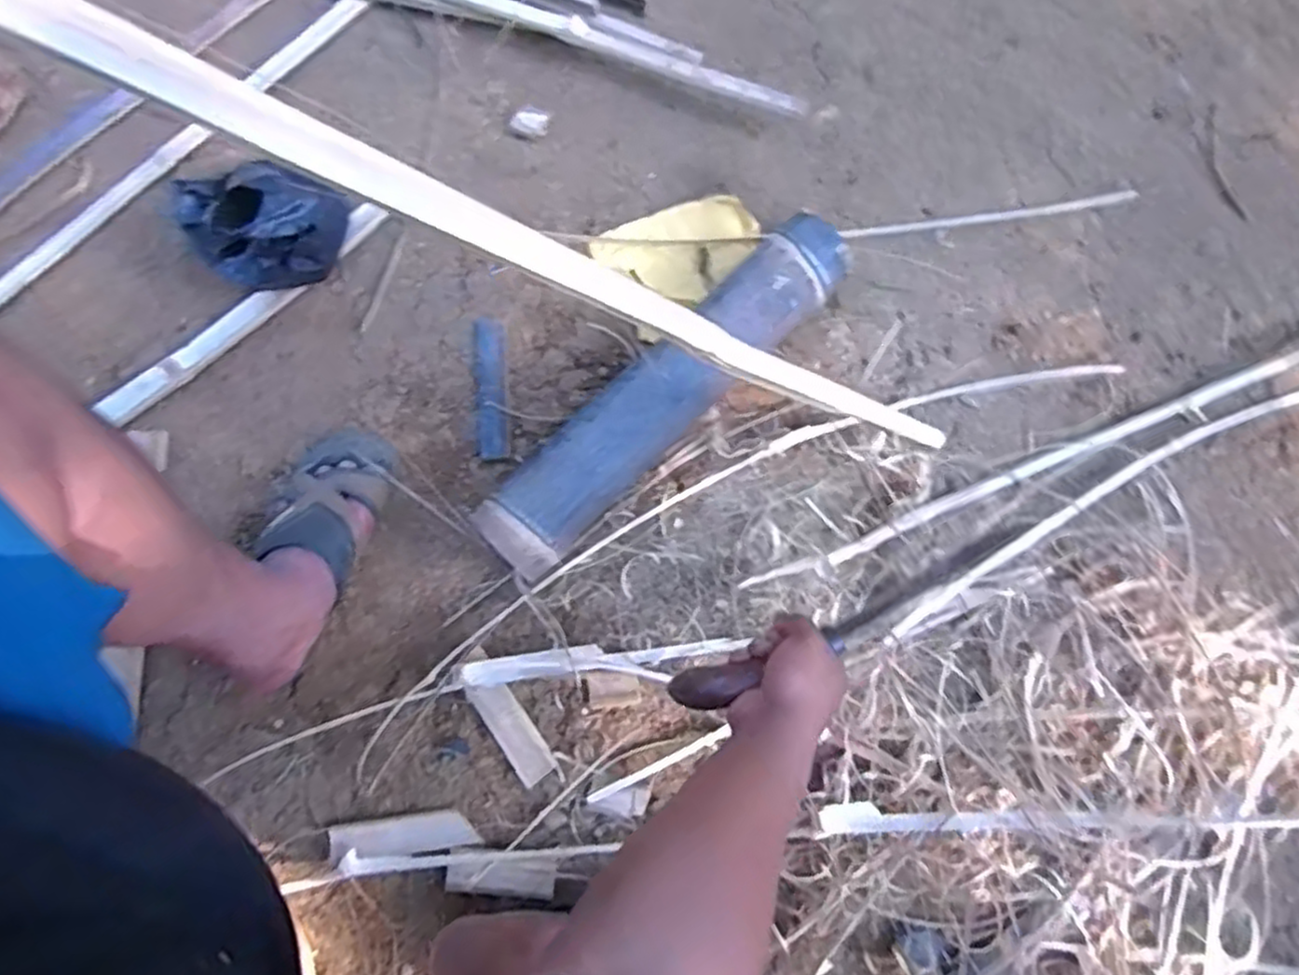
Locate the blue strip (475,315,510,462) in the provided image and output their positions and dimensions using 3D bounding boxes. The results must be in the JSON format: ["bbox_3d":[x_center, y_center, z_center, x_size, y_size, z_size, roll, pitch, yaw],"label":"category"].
[{"bbox_3d":[-0.175,-0.113,0.824,0.035,0.020,0.167,-4,73,-1],"label":"blue strip"}]

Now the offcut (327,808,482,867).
[{"bbox_3d":[-0.231,0.329,0.705,0.135,0.004,0.035,-5,54,-10],"label":"offcut"}]

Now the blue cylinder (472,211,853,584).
[{"bbox_3d":[0.020,-0.096,0.774,0.093,0.098,0.474,44,83,12],"label":"blue cylinder"}]

